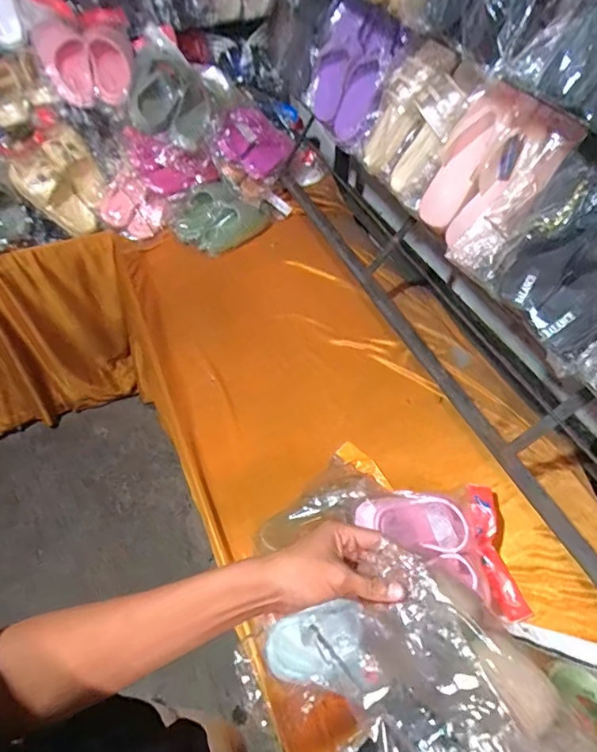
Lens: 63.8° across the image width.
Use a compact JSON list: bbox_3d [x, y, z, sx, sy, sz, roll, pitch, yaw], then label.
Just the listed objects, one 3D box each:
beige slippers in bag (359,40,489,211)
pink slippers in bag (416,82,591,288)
[{"bbox_3d":[0.205,-0.429,0.820,0.072,0.218,0.232,-4,52,-33],"label":"beige slippers in bag"},{"bbox_3d":[0.268,-0.282,0.683,0.054,0.208,0.198,8,41,-31],"label":"pink slippers in bag"}]

